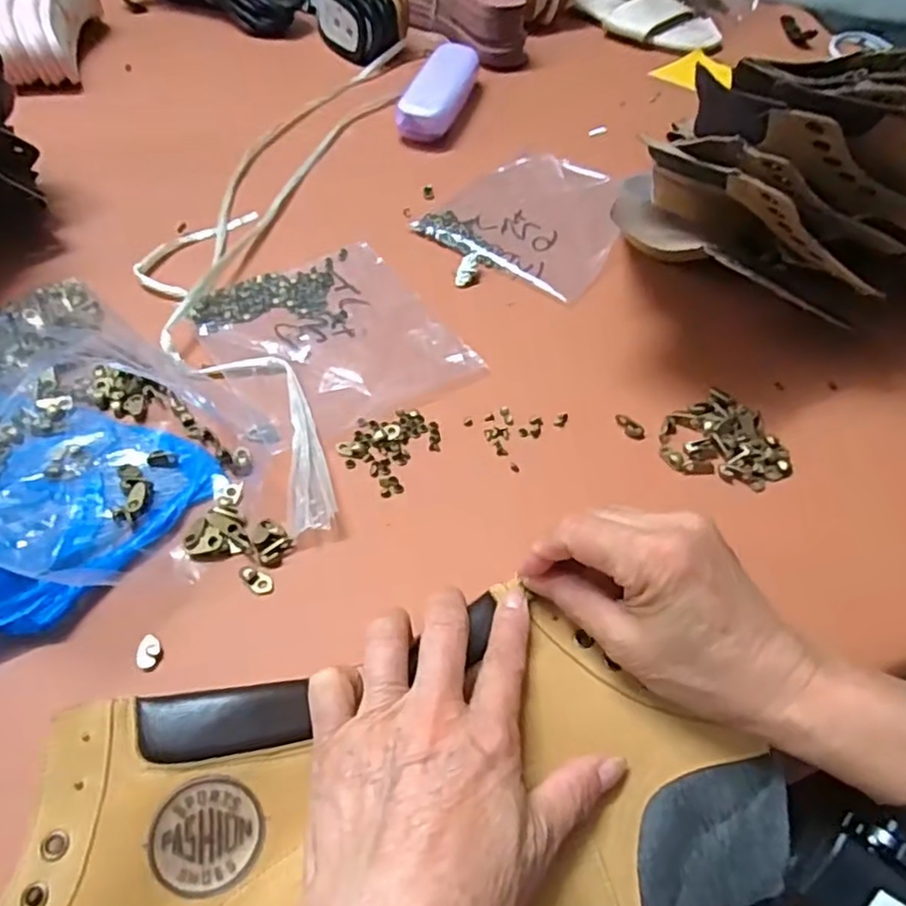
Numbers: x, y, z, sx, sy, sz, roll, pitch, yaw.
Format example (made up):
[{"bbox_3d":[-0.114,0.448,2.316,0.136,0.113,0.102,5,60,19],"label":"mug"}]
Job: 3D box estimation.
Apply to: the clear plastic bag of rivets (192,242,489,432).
[{"bbox_3d":[-0.080,-0.078,0.433,0.137,0.010,0.149,-27,58,-20],"label":"clear plastic bag of rivets"}]

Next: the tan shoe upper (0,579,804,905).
[{"bbox_3d":[-0.025,0.146,0.259,0.314,0.039,0.140,-9,53,-13],"label":"tan shoe upper"}]

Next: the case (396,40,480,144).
[{"bbox_3d":[-0.010,-0.324,0.605,0.044,0.034,0.135,15,54,10],"label":"case"}]

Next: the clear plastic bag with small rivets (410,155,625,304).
[{"bbox_3d":[0.068,-0.186,0.524,0.133,0.010,0.155,28,57,18],"label":"clear plastic bag with small rivets"}]

